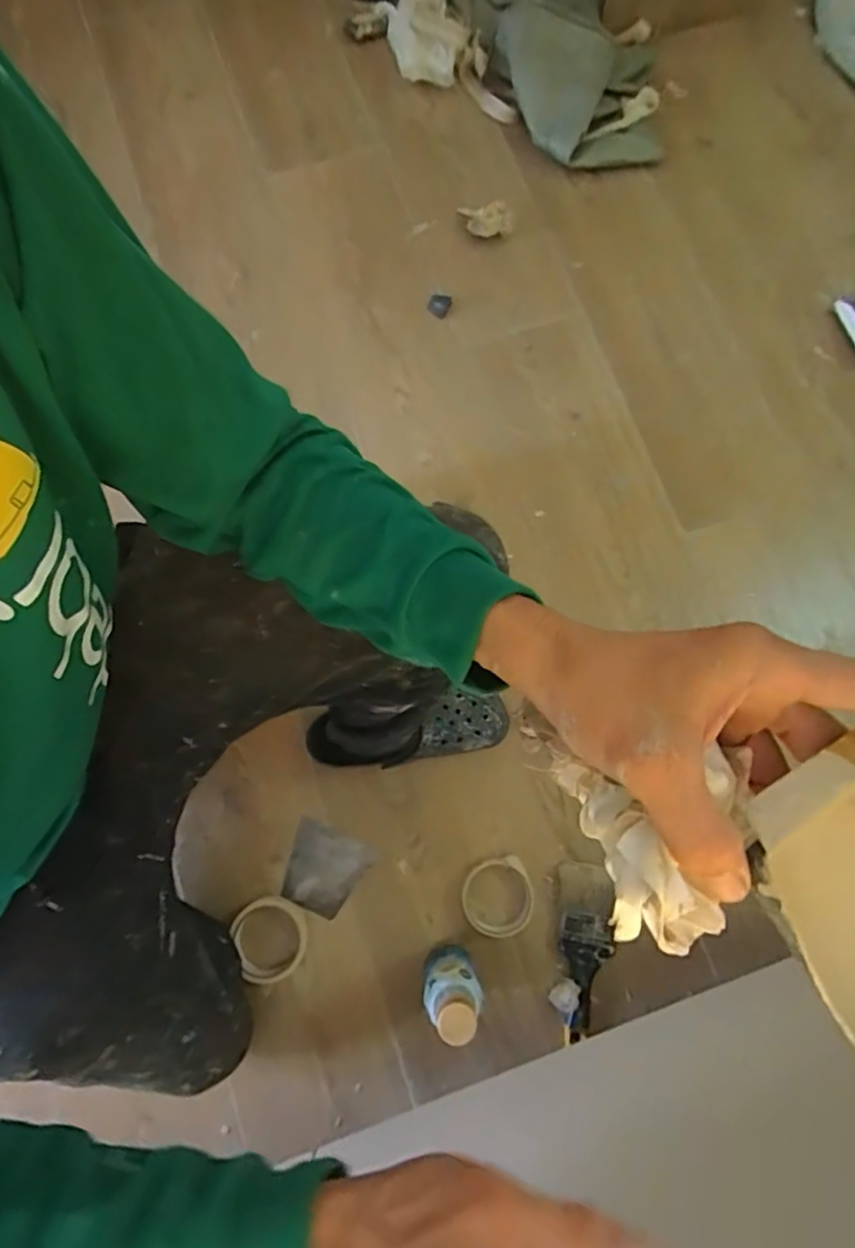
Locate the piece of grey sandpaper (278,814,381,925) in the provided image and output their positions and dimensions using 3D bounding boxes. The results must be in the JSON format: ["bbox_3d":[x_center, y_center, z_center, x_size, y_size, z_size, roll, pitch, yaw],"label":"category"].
[{"bbox_3d":[-0.133,0.320,0.796,0.103,0.007,0.103,23,79,4],"label":"piece of grey sandpaper"}]

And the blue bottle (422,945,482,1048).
[{"bbox_3d":[0.023,0.405,0.685,0.061,0.168,0.059,3,78,0],"label":"blue bottle"}]

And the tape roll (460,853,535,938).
[{"bbox_3d":[0.088,0.344,0.769,0.092,0.016,0.090,0,78,0],"label":"tape roll"}]

